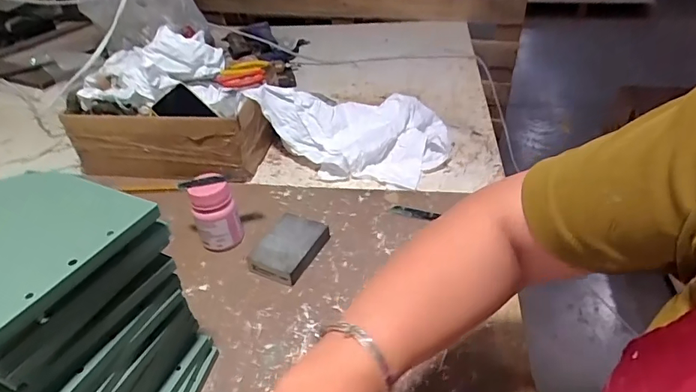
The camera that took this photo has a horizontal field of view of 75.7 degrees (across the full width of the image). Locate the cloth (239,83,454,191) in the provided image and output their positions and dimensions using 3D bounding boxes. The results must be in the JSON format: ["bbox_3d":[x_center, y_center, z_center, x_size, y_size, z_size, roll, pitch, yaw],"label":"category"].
[{"bbox_3d":[0.022,-0.146,0.804,0.320,0.107,0.221,16,42,24],"label":"cloth"}]

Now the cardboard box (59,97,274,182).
[{"bbox_3d":[-0.316,-0.111,0.797,0.332,0.105,0.114,0,38,5],"label":"cardboard box"}]

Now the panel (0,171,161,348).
[{"bbox_3d":[-0.291,0.031,0.372,0.248,0.011,0.150,9,42,29],"label":"panel"}]

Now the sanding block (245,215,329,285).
[{"bbox_3d":[-0.077,0.068,0.609,0.079,0.027,0.108,16,42,24],"label":"sanding block"}]

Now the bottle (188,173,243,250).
[{"bbox_3d":[-0.180,0.027,0.611,0.055,0.099,0.050,-16,39,-15],"label":"bottle"}]

